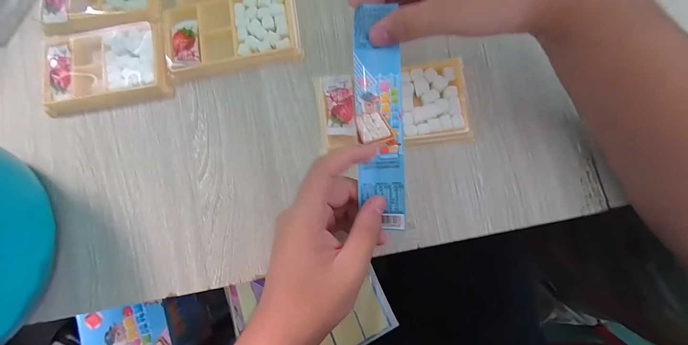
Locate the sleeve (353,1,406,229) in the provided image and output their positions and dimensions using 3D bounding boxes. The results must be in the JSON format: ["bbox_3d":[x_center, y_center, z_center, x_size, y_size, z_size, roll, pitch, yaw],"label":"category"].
[{"bbox_3d":[0.026,-0.040,0.223,0.038,0.009,0.162,-6,91,5],"label":"sleeve"}]

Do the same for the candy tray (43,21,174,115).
[{"bbox_3d":[-0.249,-0.110,0.312,0.137,0.010,0.080,-8,84,5],"label":"candy tray"}]

